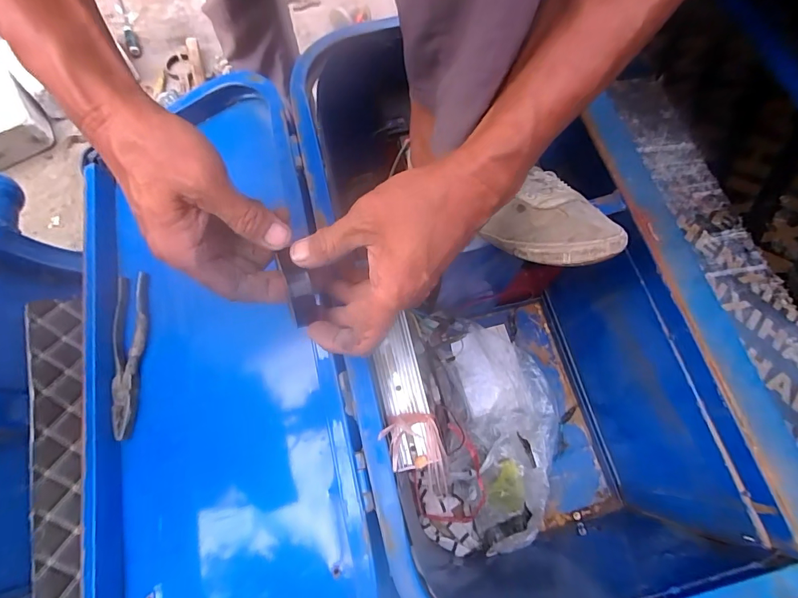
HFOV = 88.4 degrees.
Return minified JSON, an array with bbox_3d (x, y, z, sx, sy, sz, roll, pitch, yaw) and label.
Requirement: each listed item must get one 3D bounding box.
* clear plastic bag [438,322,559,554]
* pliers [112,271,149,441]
[{"bbox_3d":[0.159,0.186,0.578,0.156,0.064,0.276,-9,72,-4],"label":"clear plastic bag"},{"bbox_3d":[-0.324,0.062,0.494,0.043,0.017,0.199,-11,73,-5],"label":"pliers"}]

